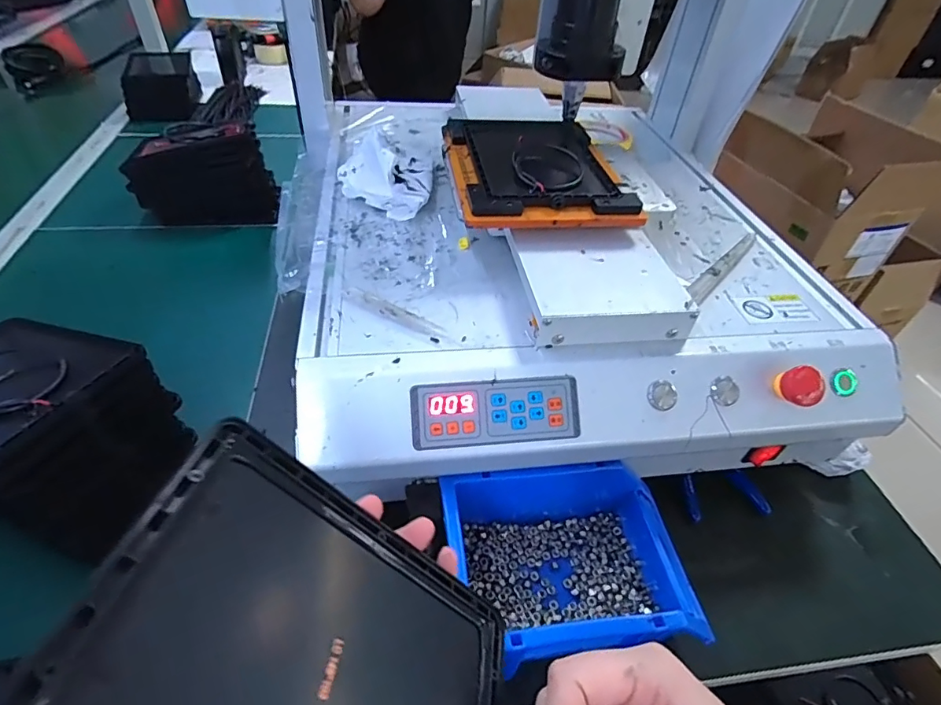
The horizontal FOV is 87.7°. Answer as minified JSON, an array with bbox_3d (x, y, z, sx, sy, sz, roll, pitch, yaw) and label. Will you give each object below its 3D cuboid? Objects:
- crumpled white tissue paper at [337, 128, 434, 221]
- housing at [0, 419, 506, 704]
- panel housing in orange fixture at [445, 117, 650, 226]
[{"bbox_3d":[-0.083,-0.183,0.494,0.090,0.044,0.121,2,44,-3],"label":"crumpled white tissue paper"},{"bbox_3d":[-0.046,0.107,0.165,0.156,0.008,0.114,46,25,-21],"label":"housing"},{"bbox_3d":[0.058,-0.174,0.455,0.149,0.024,0.186,-3,45,-9],"label":"panel housing in orange fixture"}]

